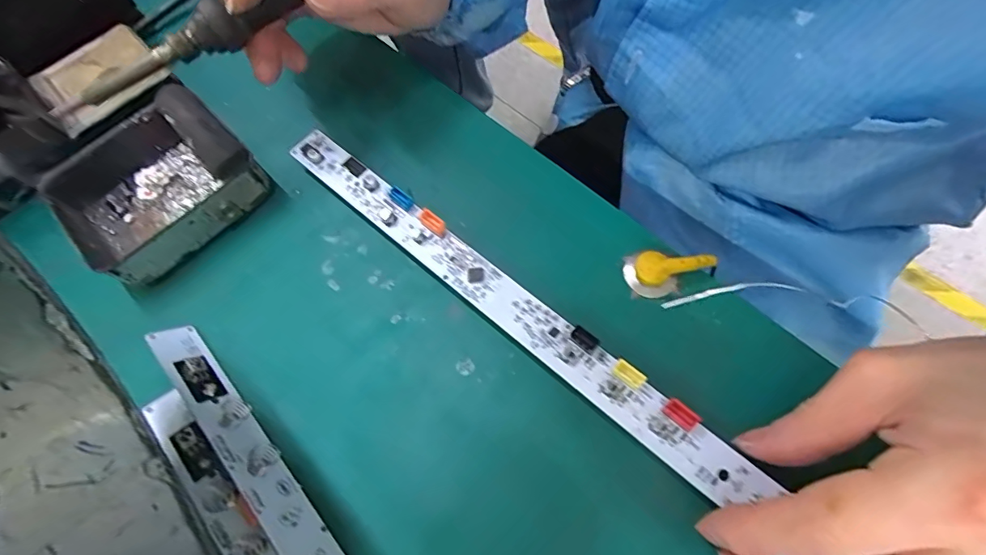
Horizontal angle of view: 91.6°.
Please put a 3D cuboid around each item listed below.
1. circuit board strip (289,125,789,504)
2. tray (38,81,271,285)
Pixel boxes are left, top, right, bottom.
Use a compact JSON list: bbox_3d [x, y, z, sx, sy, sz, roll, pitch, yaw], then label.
[{"bbox_3d":[-0.002,0.003,0.225,0.272,0.009,0.022,38,71,19],"label":"circuit board strip"},{"bbox_3d":[-0.182,-0.050,0.258,0.096,0.038,0.081,-42,69,-14],"label":"tray"}]

